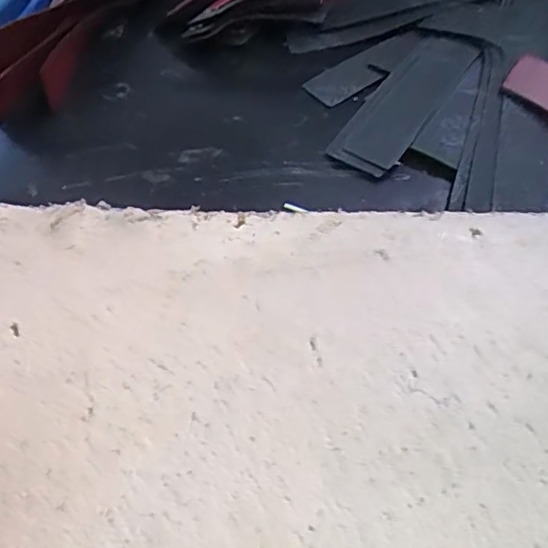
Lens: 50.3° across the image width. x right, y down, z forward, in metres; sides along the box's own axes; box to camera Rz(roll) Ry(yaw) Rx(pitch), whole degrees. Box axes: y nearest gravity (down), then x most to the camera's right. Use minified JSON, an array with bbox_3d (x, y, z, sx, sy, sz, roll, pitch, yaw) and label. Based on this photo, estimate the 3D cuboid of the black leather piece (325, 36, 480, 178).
[{"bbox_3d":[0.067,-0.089,0.287,0.034,0.009,0.112,26,58,23],"label":"black leather piece"}]

